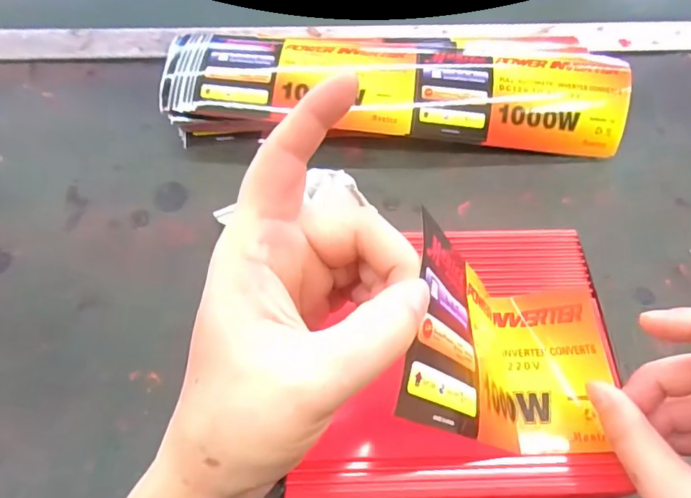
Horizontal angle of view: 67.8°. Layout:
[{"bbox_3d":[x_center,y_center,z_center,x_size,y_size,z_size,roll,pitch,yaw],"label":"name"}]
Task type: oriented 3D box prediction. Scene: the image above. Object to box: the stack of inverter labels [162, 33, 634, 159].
[{"bbox_3d":[0.039,-0.130,0.423,0.367,0.043,0.100,1,62,0],"label":"stack of inverter labels"}]

